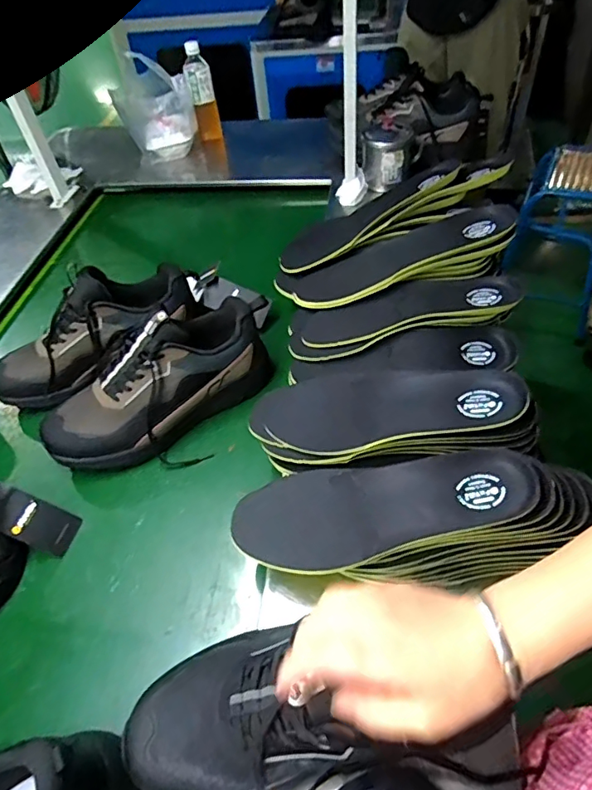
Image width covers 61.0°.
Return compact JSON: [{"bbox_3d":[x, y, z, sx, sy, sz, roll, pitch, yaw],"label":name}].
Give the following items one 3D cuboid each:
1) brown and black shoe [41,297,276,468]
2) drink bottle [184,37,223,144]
[{"bbox_3d":[-0.176,-0.014,0.653,0.314,0.137,0.098,-28,53,-17],"label":"brown and black shoe"},{"bbox_3d":[-0.229,-0.729,1.223,0.061,0.196,0.056,-11,50,-3],"label":"drink bottle"}]

